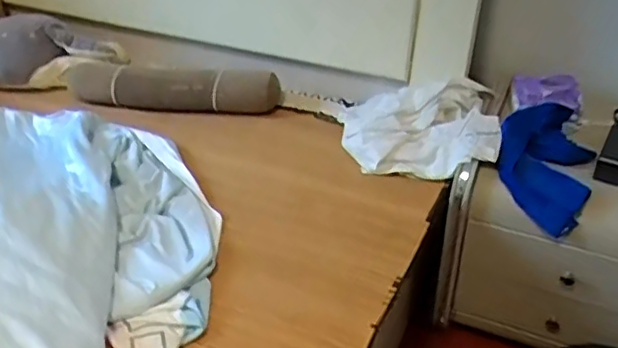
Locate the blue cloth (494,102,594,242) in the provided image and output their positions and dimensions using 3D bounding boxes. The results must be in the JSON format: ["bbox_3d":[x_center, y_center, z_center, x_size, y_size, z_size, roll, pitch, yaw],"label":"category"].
[{"bbox_3d":[0.480,-0.018,1.288,0.179,0.137,0.282,11,37,15],"label":"blue cloth"}]

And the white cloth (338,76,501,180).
[{"bbox_3d":[0.236,-0.102,1.371,0.313,0.139,0.277,0,35,0],"label":"white cloth"}]

